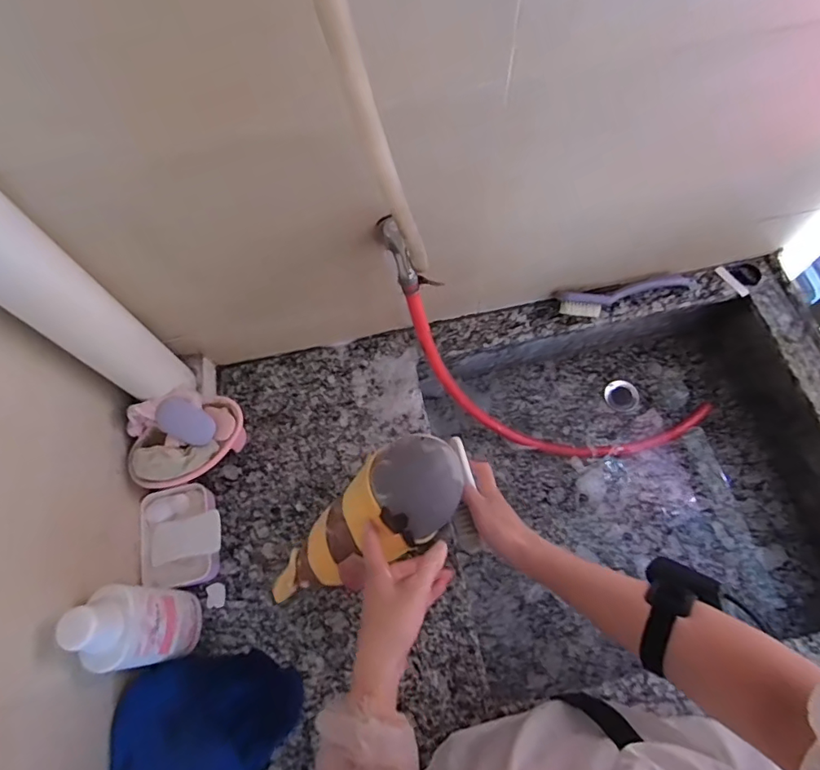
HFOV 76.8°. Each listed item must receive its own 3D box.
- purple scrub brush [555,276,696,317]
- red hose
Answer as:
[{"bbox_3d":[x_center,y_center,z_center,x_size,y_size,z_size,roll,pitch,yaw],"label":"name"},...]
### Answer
[{"bbox_3d":[0.348,-0.143,0.816,0.232,0.030,0.045,-13,67,-2],"label":"purple scrub brush"},{"bbox_3d":[0.207,0.033,0.810,0.604,0.203,0.047,20,40,-25],"label":"red hose"}]

